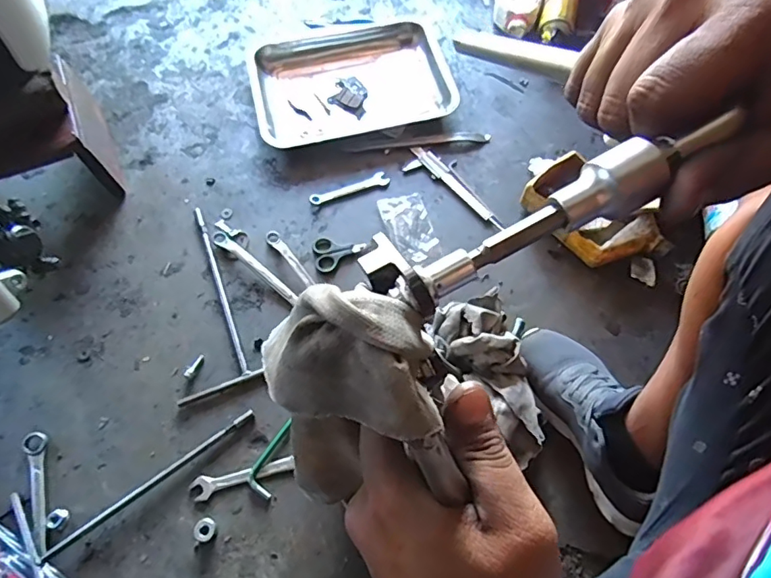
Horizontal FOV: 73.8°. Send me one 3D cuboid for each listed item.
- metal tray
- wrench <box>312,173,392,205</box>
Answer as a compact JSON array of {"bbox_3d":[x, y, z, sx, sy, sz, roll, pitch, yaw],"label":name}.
[{"bbox_3d":[-0.070,-0.397,0.960,0.349,0.030,0.277,-13,65,-5],"label":"metal tray"},{"bbox_3d":[-0.061,-0.170,0.867,0.135,0.008,0.026,-16,65,-7],"label":"wrench"}]

